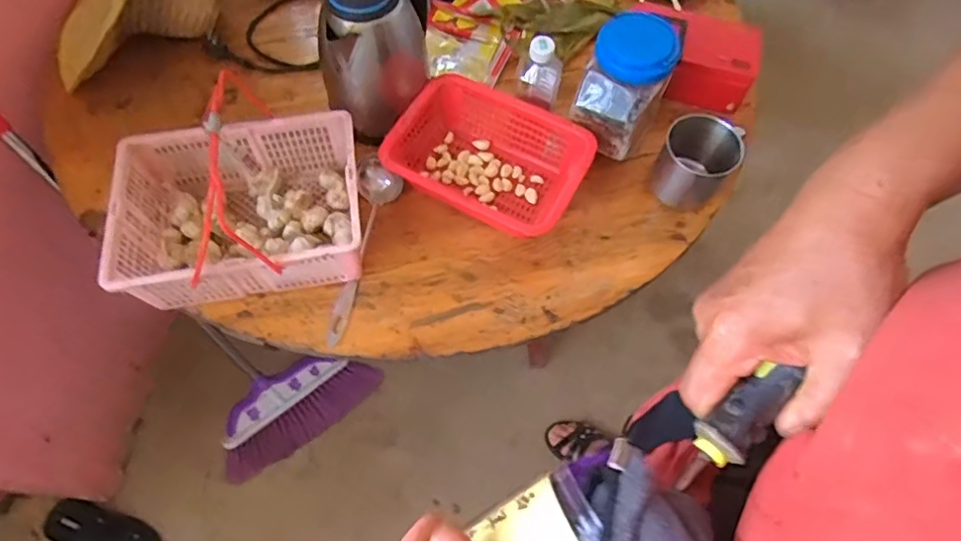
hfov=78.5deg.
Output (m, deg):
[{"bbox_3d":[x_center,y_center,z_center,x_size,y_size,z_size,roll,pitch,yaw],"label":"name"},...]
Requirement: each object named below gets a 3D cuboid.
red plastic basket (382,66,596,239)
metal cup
[{"bbox_3d":[0.009,-0.148,0.821,0.251,0.080,0.190,30,67,12],"label":"red plastic basket"},{"bbox_3d":[0.298,-0.146,0.819,0.104,0.101,0.103,19,65,7],"label":"metal cup"}]

